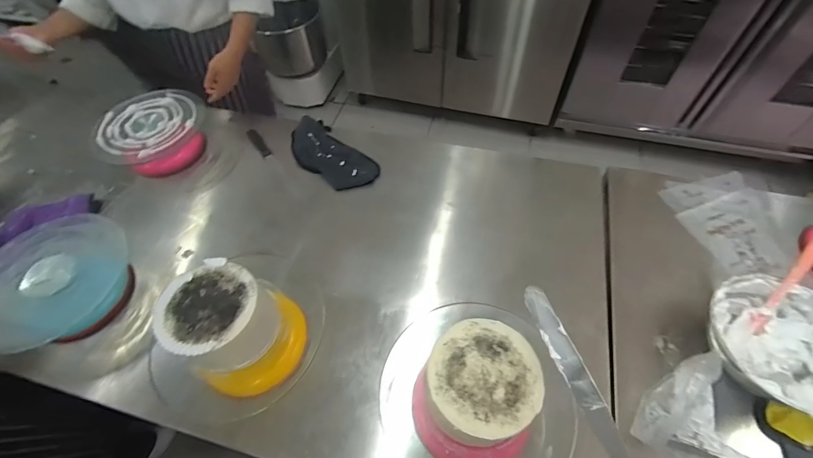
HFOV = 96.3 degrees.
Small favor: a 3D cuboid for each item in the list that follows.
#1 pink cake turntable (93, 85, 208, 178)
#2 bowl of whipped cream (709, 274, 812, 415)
[{"bbox_3d":[-0.664,-0.255,0.967,0.221,0.131,0.261,36,65,23],"label":"pink cake turntable"},{"bbox_3d":[0.612,0.194,0.600,0.201,0.081,0.212,-1,56,2],"label":"bowl of whipped cream"}]

